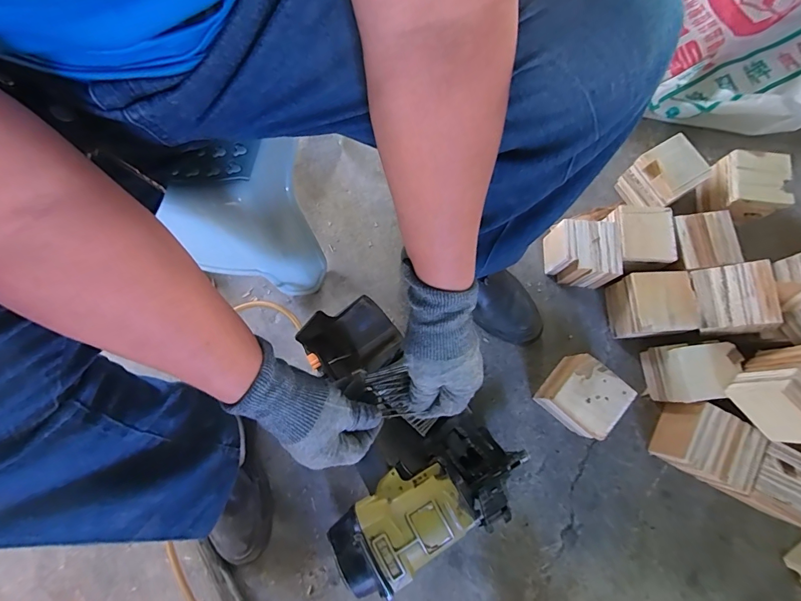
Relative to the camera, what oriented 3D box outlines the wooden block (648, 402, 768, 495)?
[{"bbox_3d":[0.468,0.222,0.615,0.105,0.085,0.098,24,79,5],"label":"wooden block"}]

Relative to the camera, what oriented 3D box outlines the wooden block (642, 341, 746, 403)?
[{"bbox_3d":[0.463,0.113,0.634,0.094,0.091,0.085,-5,77,-1],"label":"wooden block"}]

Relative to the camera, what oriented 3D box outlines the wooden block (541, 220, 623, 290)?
[{"bbox_3d":[0.306,-0.077,0.681,0.100,0.096,0.098,-1,77,0],"label":"wooden block"}]

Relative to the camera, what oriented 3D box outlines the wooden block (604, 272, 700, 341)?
[{"bbox_3d":[0.407,0.010,0.658,0.091,0.096,0.097,-3,77,-1],"label":"wooden block"}]

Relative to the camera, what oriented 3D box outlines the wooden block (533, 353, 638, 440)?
[{"bbox_3d":[0.284,0.150,0.629,0.093,0.096,0.089,41,81,8],"label":"wooden block"}]

